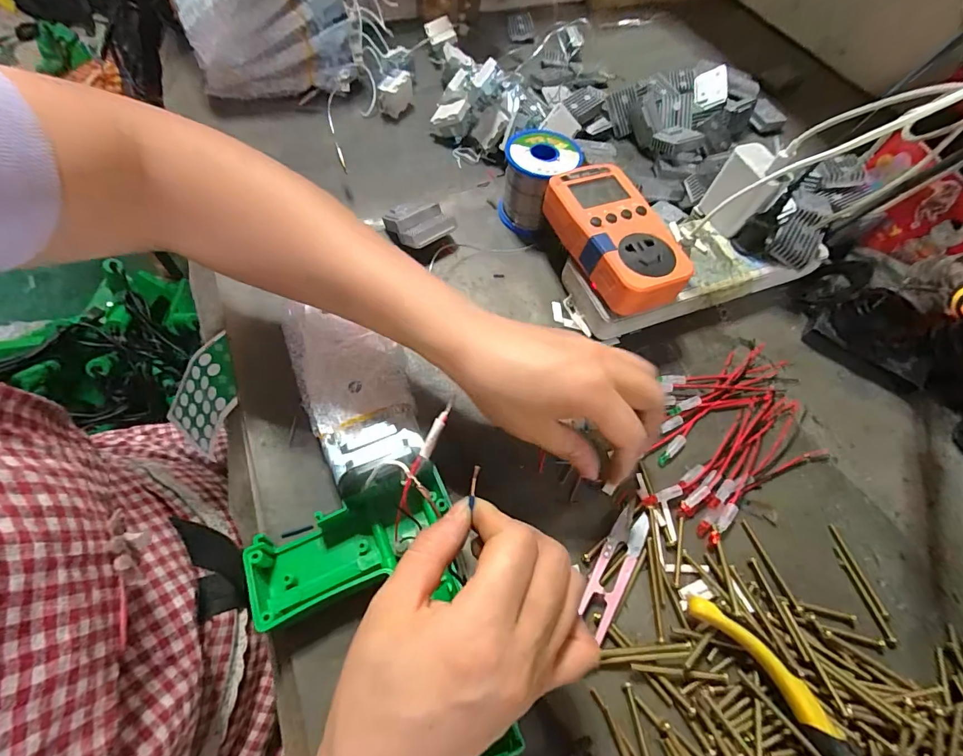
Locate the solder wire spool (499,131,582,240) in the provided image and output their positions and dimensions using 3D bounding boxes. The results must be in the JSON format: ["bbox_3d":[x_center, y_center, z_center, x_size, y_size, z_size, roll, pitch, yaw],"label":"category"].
[{"bbox_3d":[0.051,-0.177,0.394,0.062,0.062,0.071,14,63,4],"label":"solder wire spool"}]

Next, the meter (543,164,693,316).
[{"bbox_3d":[0.103,-0.109,0.335,0.066,0.032,0.120,-16,65,-11],"label":"meter"}]

